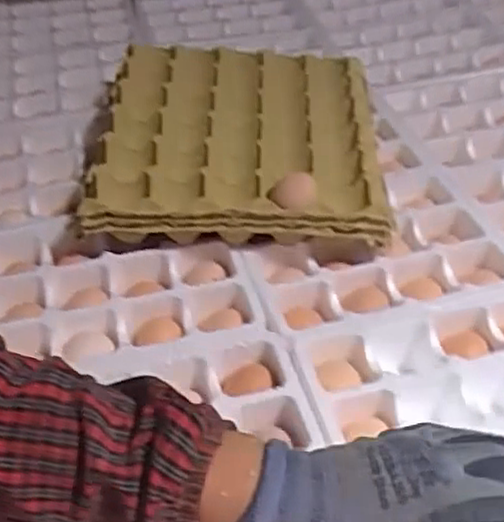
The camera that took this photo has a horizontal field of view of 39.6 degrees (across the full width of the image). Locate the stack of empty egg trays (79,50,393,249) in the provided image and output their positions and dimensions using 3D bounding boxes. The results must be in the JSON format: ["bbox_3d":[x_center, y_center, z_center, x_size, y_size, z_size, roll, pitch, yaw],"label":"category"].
[{"bbox_3d":[-0.013,-0.132,0.754,0.291,0.080,0.317,2,41,1],"label":"stack of empty egg trays"}]

